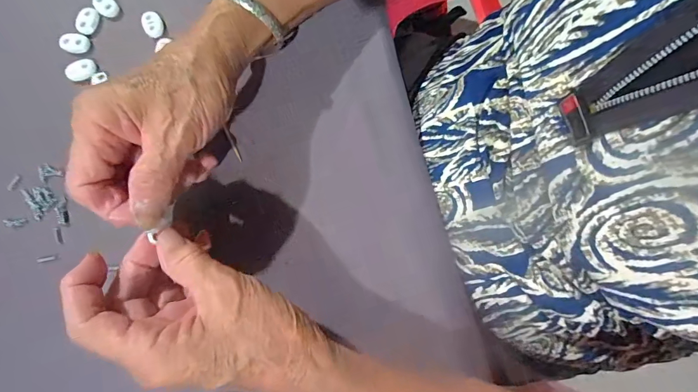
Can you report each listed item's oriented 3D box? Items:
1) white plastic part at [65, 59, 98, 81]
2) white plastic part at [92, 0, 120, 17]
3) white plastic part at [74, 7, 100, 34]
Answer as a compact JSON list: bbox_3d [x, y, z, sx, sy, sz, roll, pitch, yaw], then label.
[{"bbox_3d":[-0.210,-0.099,0.294,0.022,0.007,0.013,-30,80,-6],"label":"white plastic part"},{"bbox_3d":[-0.199,-0.156,0.306,0.021,0.007,0.015,39,81,8],"label":"white plastic part"},{"bbox_3d":[-0.211,-0.142,0.302,0.011,0.010,0.021,27,80,6],"label":"white plastic part"}]

